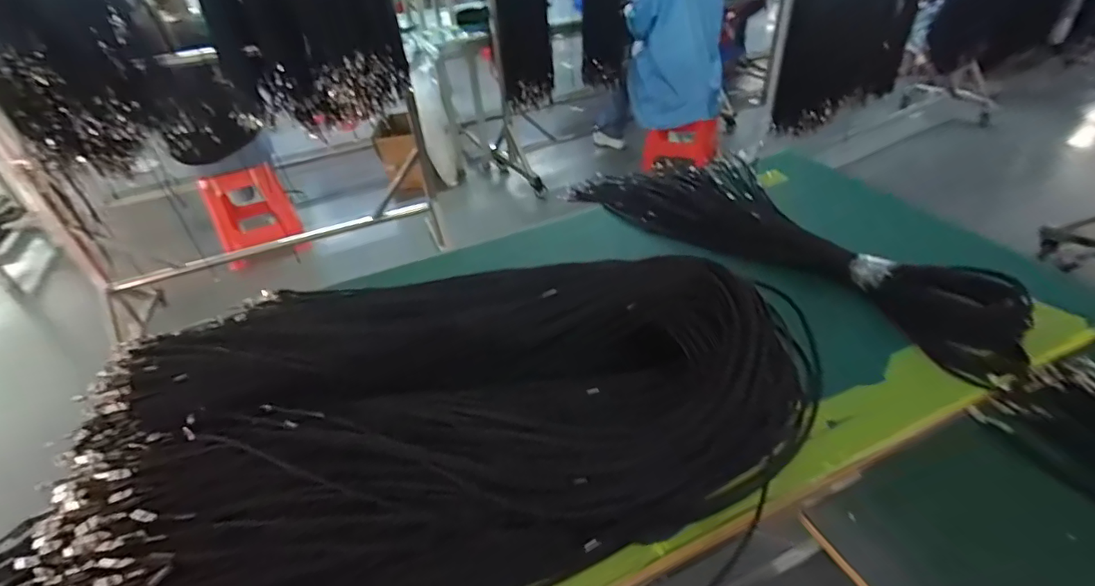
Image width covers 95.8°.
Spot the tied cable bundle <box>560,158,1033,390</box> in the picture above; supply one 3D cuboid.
[{"bbox_3d":[0.370,-0.130,0.808,0.289,0.070,0.714,-29,44,-28],"label":"tied cable bundle"}]

